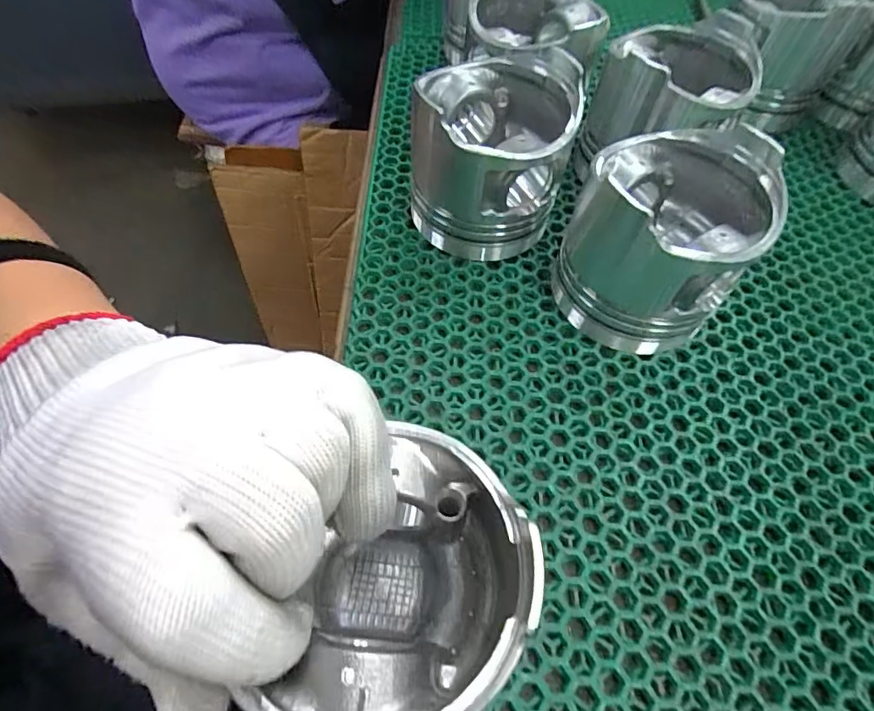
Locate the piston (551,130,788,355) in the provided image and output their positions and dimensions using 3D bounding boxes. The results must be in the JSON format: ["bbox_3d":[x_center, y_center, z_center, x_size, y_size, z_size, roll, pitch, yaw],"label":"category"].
[{"bbox_3d":[0.119,-0.060,0.260,0.089,0.087,0.083,1,58,-2],"label":"piston"}]

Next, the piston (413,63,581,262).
[{"bbox_3d":[0.030,-0.115,0.292,0.090,0.082,0.092,-2,58,-4],"label":"piston"}]

